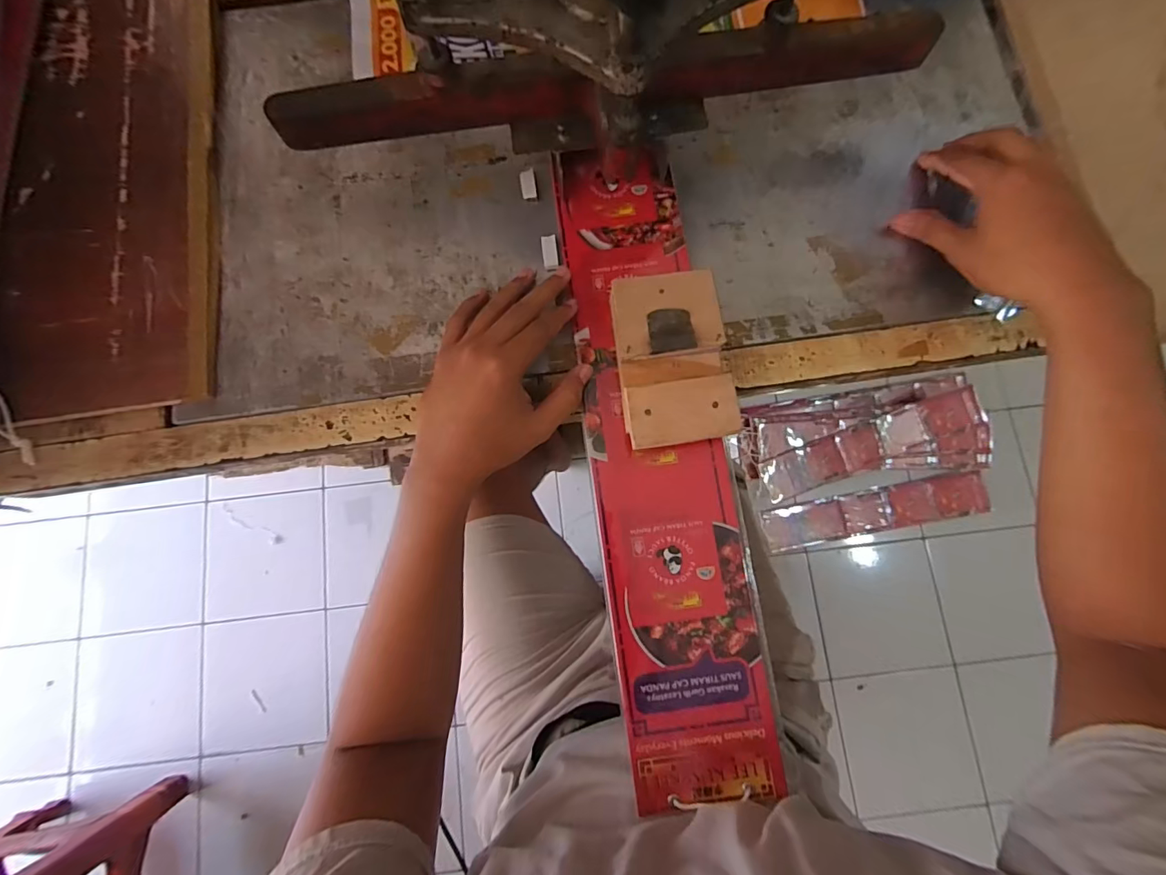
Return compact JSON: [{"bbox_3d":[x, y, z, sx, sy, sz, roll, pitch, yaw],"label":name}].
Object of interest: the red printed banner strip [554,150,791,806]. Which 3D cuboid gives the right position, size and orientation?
[{"bbox_3d":[0.058,0.005,0.385,0.104,0.009,0.503,-8,81,-2],"label":"red printed banner strip"}]

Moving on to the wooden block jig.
[{"bbox_3d":[0.066,-0.057,0.375,0.078,0.041,0.127,-5,80,-1],"label":"wooden block jig"}]

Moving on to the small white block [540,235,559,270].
[{"bbox_3d":[-0.027,-0.154,0.409,0.013,0.004,0.029,-7,80,-2],"label":"small white block"}]

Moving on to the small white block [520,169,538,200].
[{"bbox_3d":[-0.046,-0.215,0.419,0.013,0.007,0.024,-8,80,-2],"label":"small white block"}]

